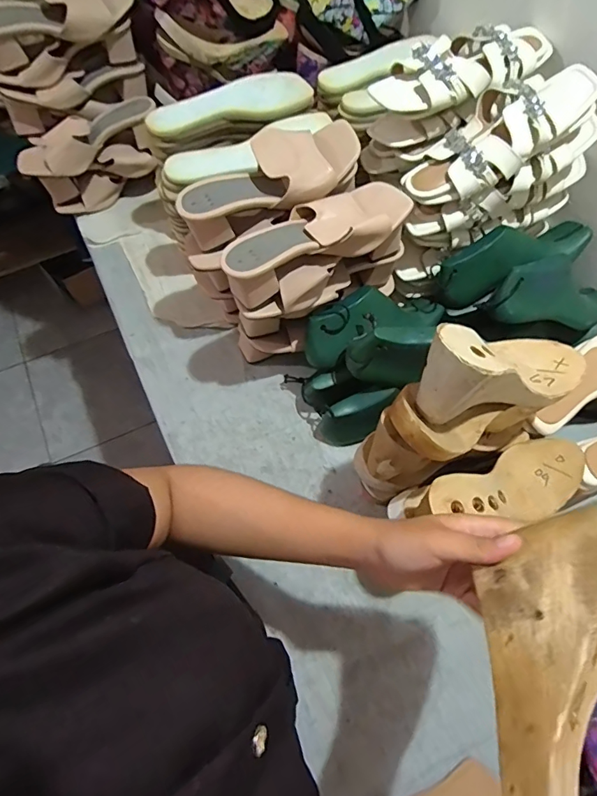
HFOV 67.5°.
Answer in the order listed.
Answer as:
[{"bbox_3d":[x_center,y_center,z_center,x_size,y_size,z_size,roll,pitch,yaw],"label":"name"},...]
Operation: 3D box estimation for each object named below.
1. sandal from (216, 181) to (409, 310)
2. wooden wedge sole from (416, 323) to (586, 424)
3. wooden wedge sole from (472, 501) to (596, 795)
[{"bbox_3d":[0.018,-0.194,0.529,0.231,0.070,0.086,-23,67,-12],"label":"sandal"},{"bbox_3d":[0.191,-0.018,0.436,0.230,0.083,0.083,-6,60,-41],"label":"wooden wedge sole"},{"bbox_3d":[0.132,0.156,0.225,0.063,0.061,0.220,21,43,8],"label":"wooden wedge sole"}]

